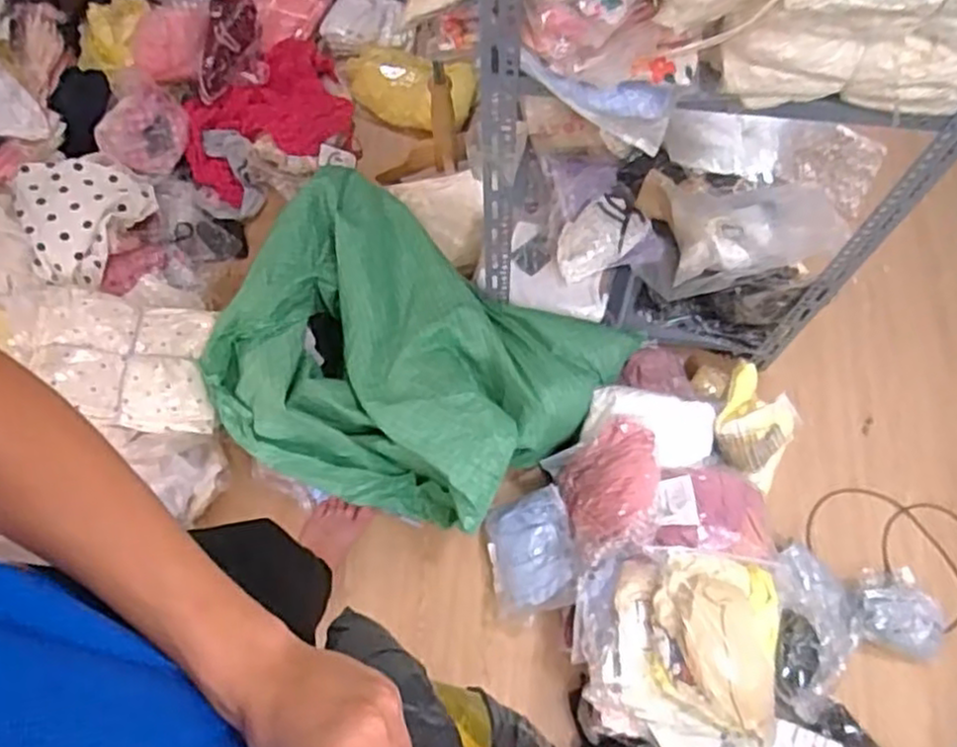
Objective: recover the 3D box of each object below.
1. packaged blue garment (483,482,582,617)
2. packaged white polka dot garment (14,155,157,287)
[{"bbox_3d":[0.094,0.327,1.324,0.186,0.035,0.200,-28,61,32],"label":"packaged blue garment"},{"bbox_3d":[-0.818,-0.326,1.472,0.243,0.074,0.285,28,69,-1],"label":"packaged white polka dot garment"}]

